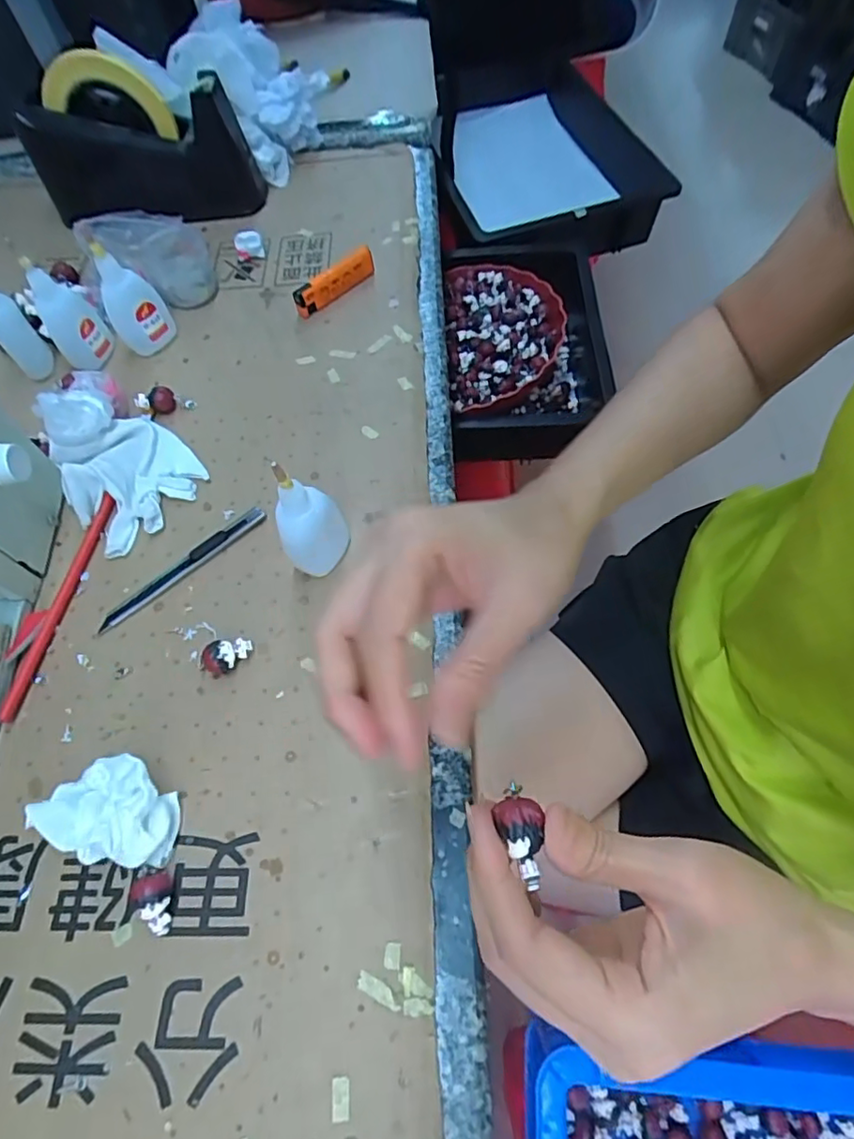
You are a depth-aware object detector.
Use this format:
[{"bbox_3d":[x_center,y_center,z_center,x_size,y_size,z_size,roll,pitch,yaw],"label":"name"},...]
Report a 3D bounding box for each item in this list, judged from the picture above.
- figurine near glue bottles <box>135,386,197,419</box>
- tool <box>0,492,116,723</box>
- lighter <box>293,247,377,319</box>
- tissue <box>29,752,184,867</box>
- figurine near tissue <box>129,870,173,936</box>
[{"bbox_3d":[-0.208,-0.133,0.461,0.044,0.014,0.017,-9,63,-2],"label":"figurine near glue bottles"},{"bbox_3d":[-0.248,0.019,0.388,0.022,0.012,0.157,10,64,7],"label":"tool"},{"bbox_3d":[-0.079,-0.249,0.505,0.079,0.028,0.011,-37,68,-16],"label":"lighter"},{"bbox_3d":[-0.177,0.132,0.323,0.076,0.034,0.051,3,63,4],"label":"tissue"},{"bbox_3d":[-0.144,0.174,0.306,0.021,0.018,0.028,4,63,4],"label":"figurine near tissue"}]

